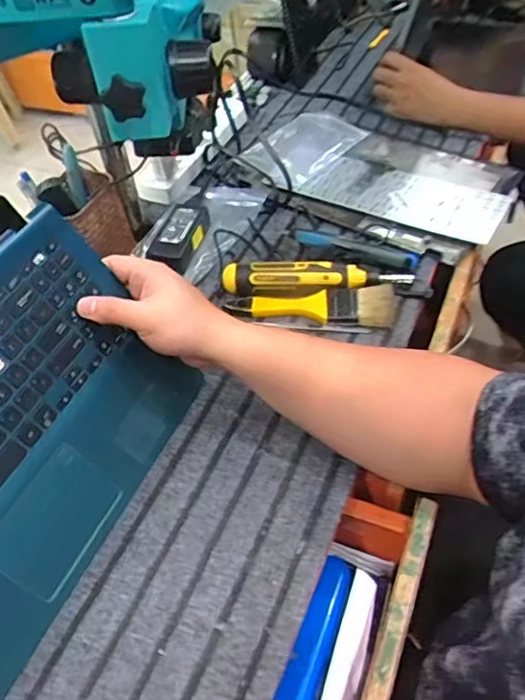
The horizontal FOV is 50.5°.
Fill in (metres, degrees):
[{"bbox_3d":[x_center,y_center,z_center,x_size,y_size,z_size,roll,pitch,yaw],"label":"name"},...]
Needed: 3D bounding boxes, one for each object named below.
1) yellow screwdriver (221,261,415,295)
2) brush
[{"bbox_3d":[0.064,-0.084,0.636,0.215,0.033,0.033,-4,49,2],"label":"yellow screwdriver"},{"bbox_3d":[0.056,-0.051,0.629,0.186,0.017,0.059,-2,49,4],"label":"brush"}]

